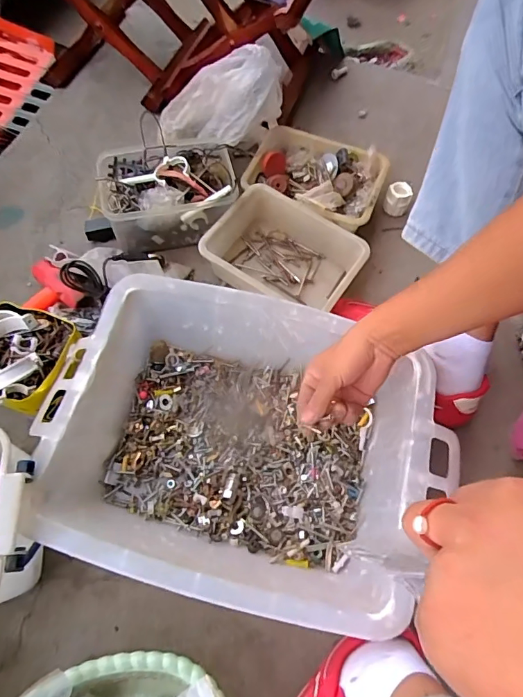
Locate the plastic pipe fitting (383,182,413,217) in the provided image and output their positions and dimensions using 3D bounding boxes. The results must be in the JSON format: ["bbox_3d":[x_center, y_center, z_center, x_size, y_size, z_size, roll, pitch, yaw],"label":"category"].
[{"bbox_3d":[0.226,-0.249,0.760,0.039,0.046,0.032,22,65,7],"label":"plastic pipe fitting"}]

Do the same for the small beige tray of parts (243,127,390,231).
[{"bbox_3d":[0.085,-0.272,0.752,0.213,0.070,0.168,22,65,7],"label":"small beige tray of parts"}]

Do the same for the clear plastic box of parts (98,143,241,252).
[{"bbox_3d":[-0.147,-0.244,0.726,0.206,0.097,0.148,-8,65,-7],"label":"clear plastic box of parts"}]

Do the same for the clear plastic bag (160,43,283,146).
[{"bbox_3d":[-0.063,-0.407,0.734,0.202,0.127,0.147,-20,67,-12],"label":"clear plastic bag"}]

